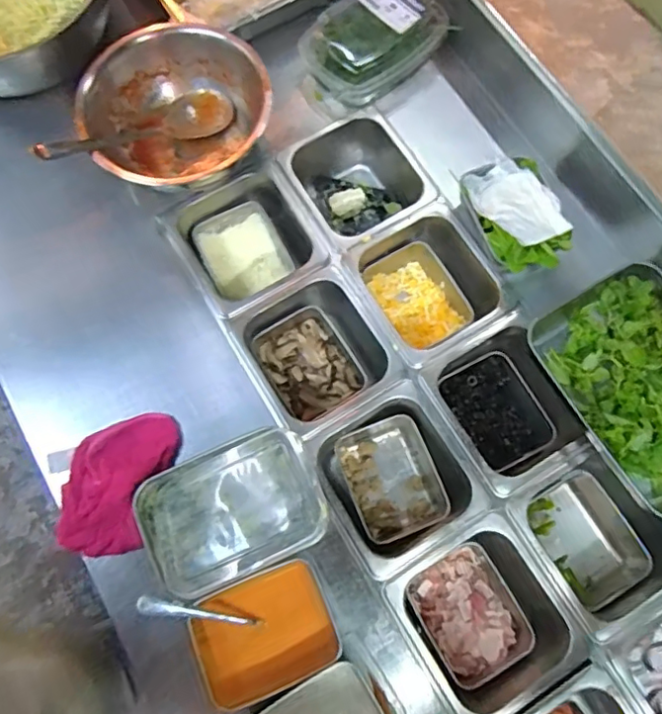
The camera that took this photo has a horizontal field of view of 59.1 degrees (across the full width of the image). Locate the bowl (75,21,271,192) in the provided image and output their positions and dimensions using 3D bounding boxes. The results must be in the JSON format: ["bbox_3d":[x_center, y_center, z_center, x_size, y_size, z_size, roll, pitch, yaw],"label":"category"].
[{"bbox_3d":[-0.200,-0.318,0.755,0.225,0.106,0.235,0,74,0],"label":"bowl"}]

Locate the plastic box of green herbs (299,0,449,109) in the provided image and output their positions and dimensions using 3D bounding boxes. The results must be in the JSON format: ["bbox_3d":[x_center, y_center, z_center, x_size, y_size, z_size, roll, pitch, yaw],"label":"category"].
[{"bbox_3d":[0.059,-0.432,0.793,0.181,0.054,0.138,-37,77,-10],"label":"plastic box of green herbs"}]

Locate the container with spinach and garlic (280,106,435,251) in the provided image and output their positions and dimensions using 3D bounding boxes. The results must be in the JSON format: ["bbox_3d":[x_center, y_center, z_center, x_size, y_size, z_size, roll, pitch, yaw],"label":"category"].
[{"bbox_3d":[0.044,-0.231,0.824,0.178,0.123,0.169,-31,76,-8],"label":"container with spinach and garlic"}]

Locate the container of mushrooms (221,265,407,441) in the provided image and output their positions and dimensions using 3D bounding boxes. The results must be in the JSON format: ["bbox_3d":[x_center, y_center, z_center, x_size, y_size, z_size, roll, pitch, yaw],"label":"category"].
[{"bbox_3d":[-0.019,0.001,0.740,0.161,0.081,0.175,-30,76,-8],"label":"container of mushrooms"}]

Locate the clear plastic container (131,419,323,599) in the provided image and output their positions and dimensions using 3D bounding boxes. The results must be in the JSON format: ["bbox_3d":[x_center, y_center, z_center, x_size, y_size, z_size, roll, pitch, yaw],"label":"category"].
[{"bbox_3d":[-0.106,0.160,0.611,0.185,0.050,0.133,-23,75,-6],"label":"clear plastic container"}]

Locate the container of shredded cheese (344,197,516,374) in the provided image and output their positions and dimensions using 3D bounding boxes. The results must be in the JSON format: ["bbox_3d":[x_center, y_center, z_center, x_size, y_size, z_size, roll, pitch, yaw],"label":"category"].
[{"bbox_3d":[0.122,-0.082,0.766,0.156,0.100,0.173,-29,76,-8],"label":"container of shredded cheese"}]

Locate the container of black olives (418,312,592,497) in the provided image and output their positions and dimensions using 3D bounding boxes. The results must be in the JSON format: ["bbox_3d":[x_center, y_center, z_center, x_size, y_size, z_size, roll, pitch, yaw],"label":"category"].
[{"bbox_3d":[0.206,0.065,0.723,0.146,0.099,0.173,-29,76,-8],"label":"container of black olives"}]

